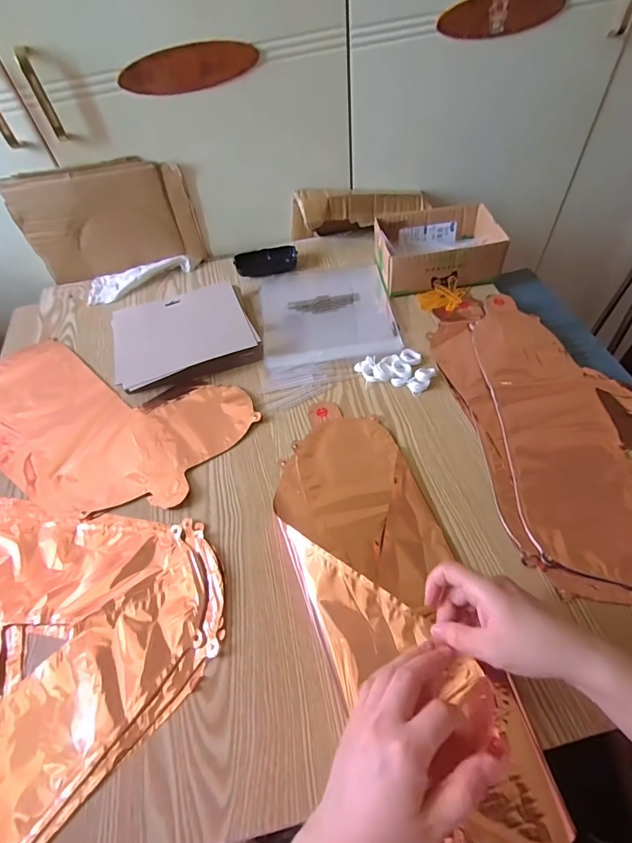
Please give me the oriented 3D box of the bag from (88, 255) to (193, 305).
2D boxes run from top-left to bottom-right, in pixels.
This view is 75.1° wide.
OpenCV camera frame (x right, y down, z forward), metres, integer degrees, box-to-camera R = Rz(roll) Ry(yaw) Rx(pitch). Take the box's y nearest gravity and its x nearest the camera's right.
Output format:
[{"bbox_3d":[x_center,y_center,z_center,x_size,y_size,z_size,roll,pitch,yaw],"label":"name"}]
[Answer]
[{"bbox_3d":[-0.322,-0.265,0.742,0.183,0.026,0.073,-24,55,-11],"label":"bag"}]

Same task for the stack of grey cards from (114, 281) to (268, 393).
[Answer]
[{"bbox_3d":[-0.200,-0.133,0.627,0.201,0.034,0.161,-18,54,-6],"label":"stack of grey cards"}]

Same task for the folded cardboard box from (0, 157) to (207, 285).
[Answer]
[{"bbox_3d":[-0.346,-0.332,0.698,0.274,0.177,0.025,-11,54,-2],"label":"folded cardboard box"}]

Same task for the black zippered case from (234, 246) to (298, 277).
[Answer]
[{"bbox_3d":[-0.088,-0.286,0.735,0.108,0.030,0.033,-14,54,-3],"label":"black zippered case"}]

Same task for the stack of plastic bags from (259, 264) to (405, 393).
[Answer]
[{"bbox_3d":[0.015,-0.166,0.645,0.202,0.015,0.261,-7,54,1],"label":"stack of plastic bags"}]

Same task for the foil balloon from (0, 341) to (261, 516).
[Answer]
[{"bbox_3d":[-0.314,-0.007,0.570,0.419,0.017,0.234,22,60,21],"label":"foil balloon"}]

